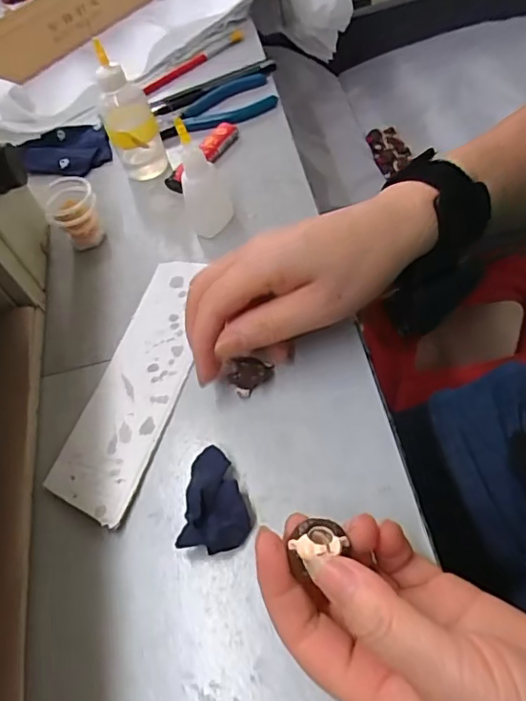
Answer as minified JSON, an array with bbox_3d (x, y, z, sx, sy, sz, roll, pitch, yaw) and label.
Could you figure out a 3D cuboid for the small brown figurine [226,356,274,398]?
[{"bbox_3d":[-0.007,0.014,0.325,0.028,0.017,0.017,-20,55,-10],"label":"small brown figurine"}]

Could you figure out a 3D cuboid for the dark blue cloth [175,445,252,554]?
[{"bbox_3d":[-0.023,0.078,0.289,0.033,0.015,0.052,3,54,7],"label":"dark blue cloth"}]

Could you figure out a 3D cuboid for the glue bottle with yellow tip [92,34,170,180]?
[{"bbox_3d":[-0.103,-0.179,0.425,0.039,0.099,0.034,-17,56,0],"label":"glue bottle with yellow tip"}]

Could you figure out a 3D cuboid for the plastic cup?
[{"bbox_3d":[-0.140,-0.103,0.411,0.034,0.037,0.040,-24,56,-5],"label":"plastic cup"}]

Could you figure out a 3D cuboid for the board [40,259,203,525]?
[{"bbox_3d":[-0.076,0.015,0.347,0.055,0.005,0.181,8,57,14],"label":"board"}]

